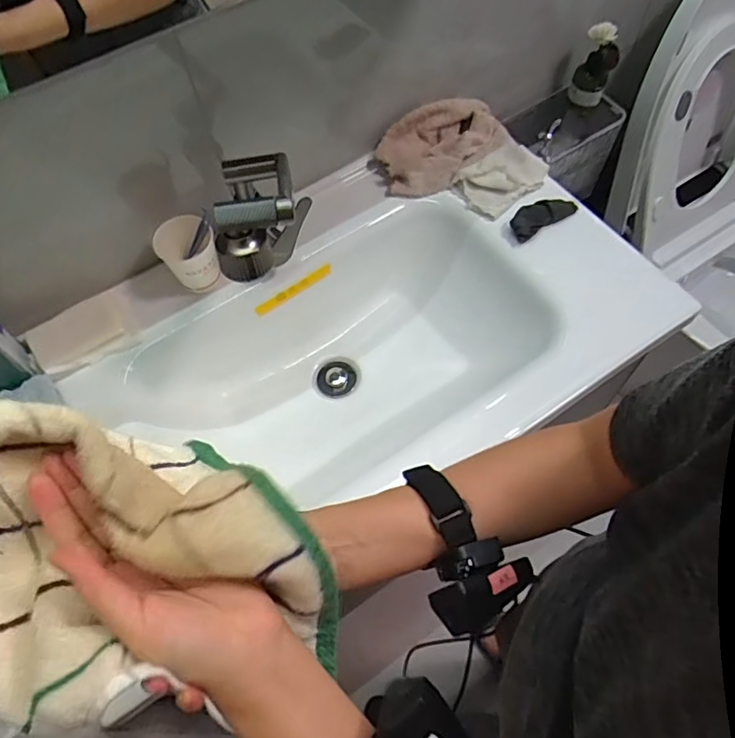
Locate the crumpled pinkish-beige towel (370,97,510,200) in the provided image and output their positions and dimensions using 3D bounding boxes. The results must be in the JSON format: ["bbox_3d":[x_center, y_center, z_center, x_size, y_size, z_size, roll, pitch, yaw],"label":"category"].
[{"bbox_3d":[0.107,-0.335,0.841,0.207,0.048,0.113,-37,66,-16],"label":"crumpled pinkish-beige towel"}]

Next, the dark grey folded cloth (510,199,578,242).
[{"bbox_3d":[0.244,-0.214,0.786,0.102,0.022,0.036,-28,64,-11],"label":"dark grey folded cloth"}]

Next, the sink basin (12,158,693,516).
[{"bbox_3d":[-0.006,-0.026,0.796,0.706,0.178,0.457,-31,65,-13],"label":"sink basin"}]

